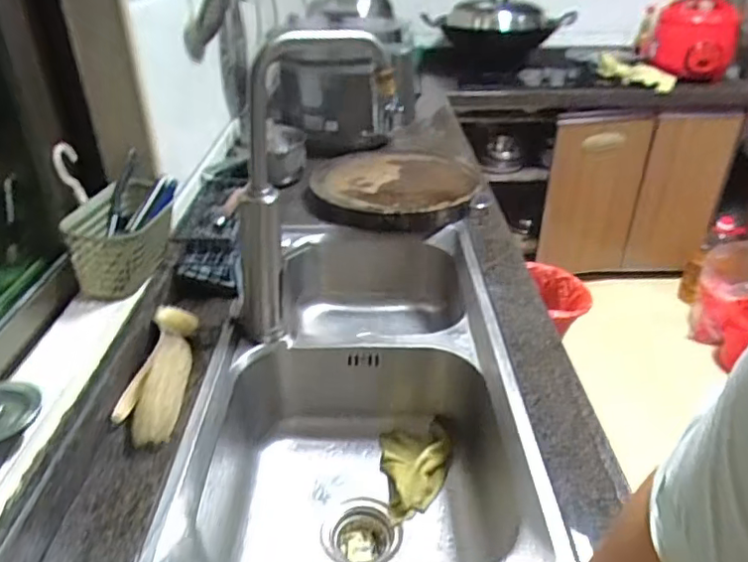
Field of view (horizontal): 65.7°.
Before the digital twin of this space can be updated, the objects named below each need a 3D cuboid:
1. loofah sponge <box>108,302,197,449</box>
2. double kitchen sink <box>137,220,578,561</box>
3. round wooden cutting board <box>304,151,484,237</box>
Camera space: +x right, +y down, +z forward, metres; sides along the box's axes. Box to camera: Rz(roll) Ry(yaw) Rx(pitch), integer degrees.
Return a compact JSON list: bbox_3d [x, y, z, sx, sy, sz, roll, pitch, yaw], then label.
[{"bbox_3d":[-0.272,0.105,0.726,0.077,0.042,0.237,-4,32,-6],"label":"loofah sponge"},{"bbox_3d":[-0.014,0.171,0.864,0.397,0.225,0.664,0,32,0],"label":"double kitchen sink"},{"bbox_3d":[0.042,-0.197,1.215,0.356,0.056,0.318,-3,32,-4],"label":"round wooden cutting board"}]

